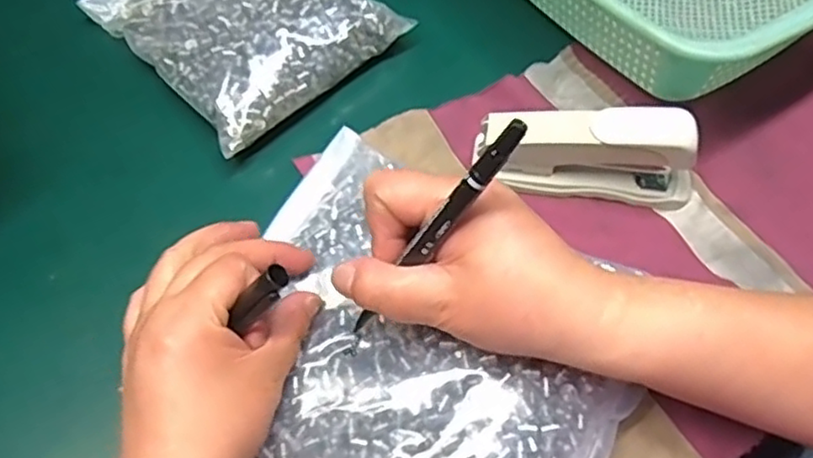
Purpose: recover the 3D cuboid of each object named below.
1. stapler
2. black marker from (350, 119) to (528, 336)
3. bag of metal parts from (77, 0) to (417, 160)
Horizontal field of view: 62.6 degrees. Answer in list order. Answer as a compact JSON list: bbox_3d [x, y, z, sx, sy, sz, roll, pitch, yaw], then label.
[{"bbox_3d":[0.101,-0.044,0.374,0.121,0.051,0.032,8,62,6],"label":"stapler"},{"bbox_3d":[0.011,0.003,0.270,0.006,0.123,0.008,-6,55,-41],"label":"black marker"},{"bbox_3d":[-0.111,-0.149,0.445,0.144,0.037,0.178,-40,67,-18],"label":"bag of metal parts"}]

